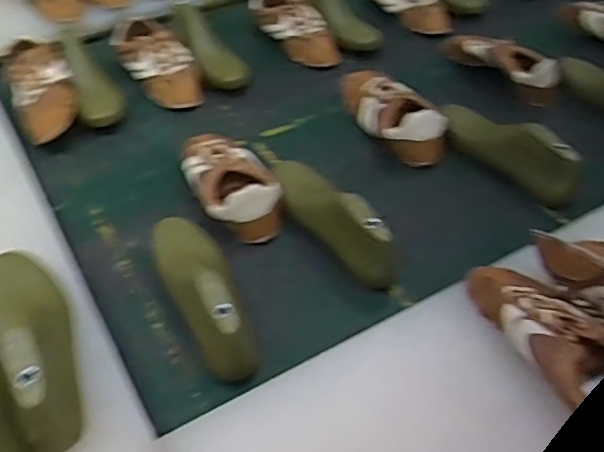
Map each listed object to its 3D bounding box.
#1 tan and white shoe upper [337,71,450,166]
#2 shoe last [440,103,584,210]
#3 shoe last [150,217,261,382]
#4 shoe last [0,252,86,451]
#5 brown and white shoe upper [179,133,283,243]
[{"bbox_3d":[0.142,-0.190,0.998,0.093,0.071,0.246,-14,47,-13],"label":"tan and white shoe upper"},{"bbox_3d":[0.293,-0.120,0.922,0.064,0.087,0.236,-21,47,-23],"label":"shoe last"},{"bbox_3d":[-0.118,0.057,0.723,0.081,0.088,0.259,-18,48,-17],"label":"shoe last"},{"bbox_3d":[-0.265,0.105,0.616,0.082,0.086,0.241,-23,49,-21],"label":"shoe last"},{"bbox_3d":[-0.103,-0.072,0.873,0.103,0.062,0.217,-19,48,-18],"label":"brown and white shoe upper"}]

